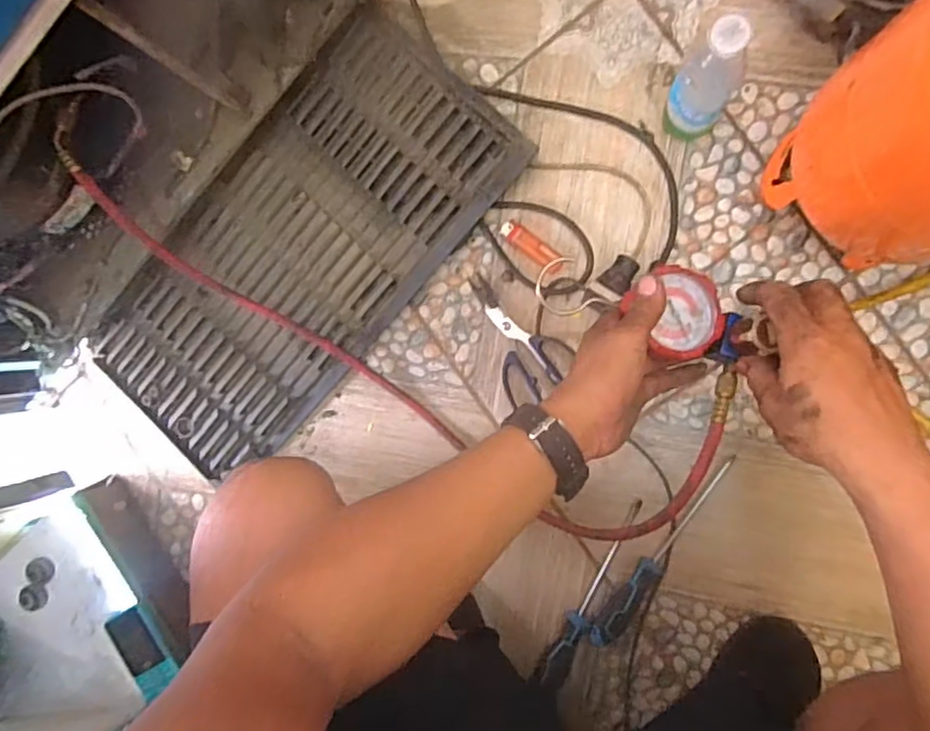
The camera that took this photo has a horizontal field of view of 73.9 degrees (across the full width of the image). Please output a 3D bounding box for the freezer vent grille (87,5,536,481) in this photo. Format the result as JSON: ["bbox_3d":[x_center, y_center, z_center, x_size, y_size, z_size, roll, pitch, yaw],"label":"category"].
[{"bbox_3d":[-0.194,-0.129,0.722,0.264,0.032,0.534,44,98,4],"label":"freezer vent grille"}]

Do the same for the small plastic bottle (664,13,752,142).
[{"bbox_3d":[0.222,-0.256,0.574,0.045,0.180,0.047,0,93,9],"label":"small plastic bottle"}]

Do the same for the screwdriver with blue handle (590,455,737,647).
[{"bbox_3d":[0.219,0.208,0.676,0.033,0.026,0.250,35,97,6],"label":"screwdriver with blue handle"}]

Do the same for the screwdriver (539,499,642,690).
[{"bbox_3d":[0.147,0.254,0.680,0.032,0.026,0.223,29,96,6],"label":"screwdriver"}]

